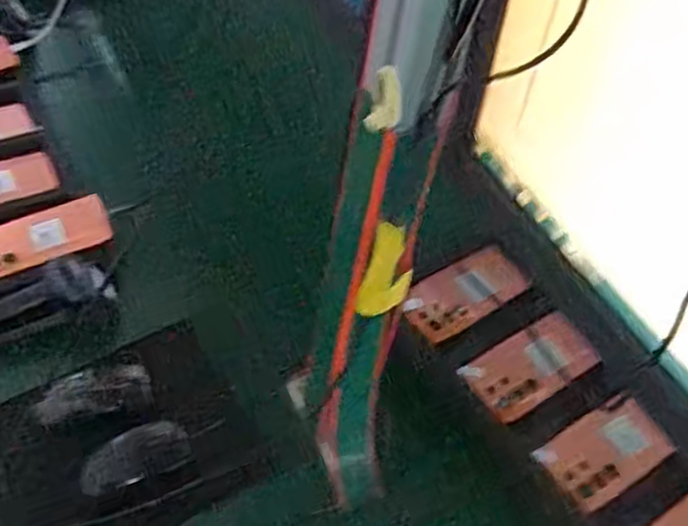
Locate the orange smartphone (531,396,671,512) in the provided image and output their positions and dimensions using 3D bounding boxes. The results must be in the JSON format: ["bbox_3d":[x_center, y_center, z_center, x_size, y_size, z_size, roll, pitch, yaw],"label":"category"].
[{"bbox_3d":[0.266,0.188,0.741,0.136,0.012,0.076,-26,59,-21],"label":"orange smartphone"}]

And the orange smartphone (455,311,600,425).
[{"bbox_3d":[0.206,0.112,0.804,0.151,0.006,0.077,-26,59,-21],"label":"orange smartphone"}]

